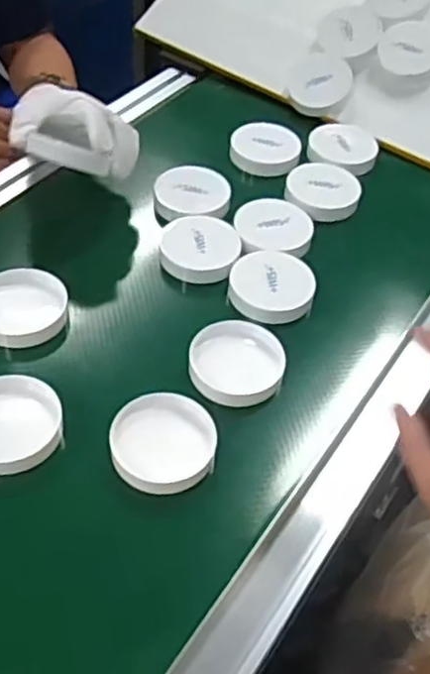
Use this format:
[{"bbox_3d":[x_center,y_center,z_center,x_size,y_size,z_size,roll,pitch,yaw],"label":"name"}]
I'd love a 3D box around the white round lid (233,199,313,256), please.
[{"bbox_3d":[0.059,-0.111,0.693,0.074,0.012,0.074,3,48,-3],"label":"white round lid"}]

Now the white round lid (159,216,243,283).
[{"bbox_3d":[-0.014,-0.083,0.661,0.075,0.022,0.067,6,48,0],"label":"white round lid"}]

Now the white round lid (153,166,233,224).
[{"bbox_3d":[-0.024,-0.147,0.727,0.076,0.026,0.076,3,48,-3],"label":"white round lid"}]

